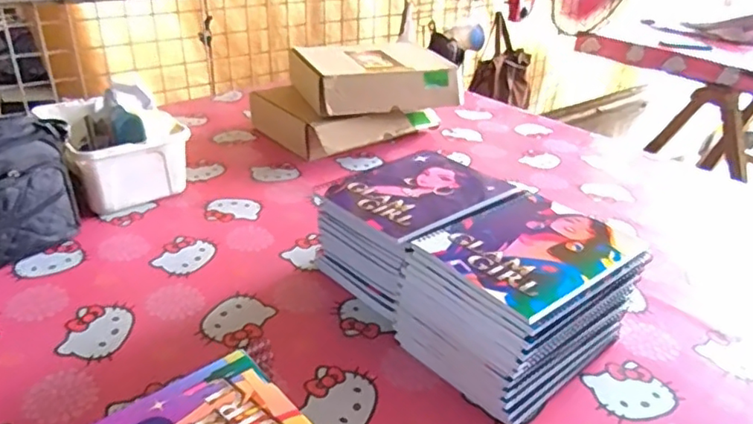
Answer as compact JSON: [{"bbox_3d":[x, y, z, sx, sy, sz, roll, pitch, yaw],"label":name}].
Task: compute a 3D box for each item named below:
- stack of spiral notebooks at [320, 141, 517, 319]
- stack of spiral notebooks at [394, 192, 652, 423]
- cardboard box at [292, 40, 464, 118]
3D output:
[{"bbox_3d":[0.045,0.026,0.715,0.193,0.126,0.164,-19,36,-35],"label":"stack of spiral notebooks"},{"bbox_3d":[0.148,0.089,0.604,0.196,0.123,0.151,-20,37,-35],"label":"stack of spiral notebooks"},{"bbox_3d":[-0.003,-0.257,1.131,0.288,0.083,0.211,-9,31,-21],"label":"cardboard box"}]

